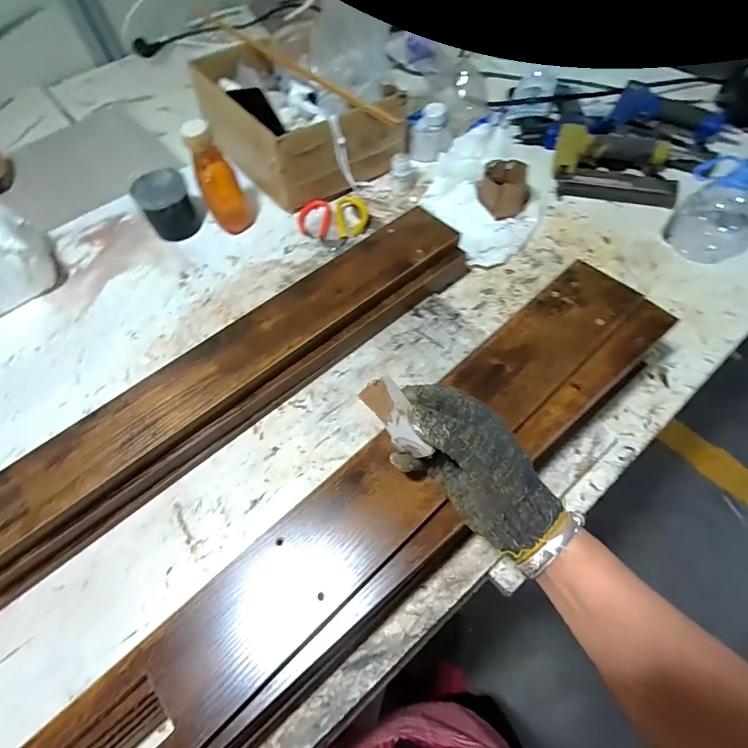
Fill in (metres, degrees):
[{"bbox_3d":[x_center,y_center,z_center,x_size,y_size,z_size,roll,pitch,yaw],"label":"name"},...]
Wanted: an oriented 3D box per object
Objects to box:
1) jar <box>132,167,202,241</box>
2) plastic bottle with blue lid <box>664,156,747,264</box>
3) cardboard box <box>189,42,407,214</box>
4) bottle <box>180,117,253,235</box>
[{"bbox_3d":[-0.324,-0.262,0.673,0.073,0.083,0.070,-2,59,3],"label":"jar"},{"bbox_3d":[0.492,-0.237,0.595,0.107,0.114,0.086,38,68,23],"label":"plastic bottle with blue lid"},{"bbox_3d":[-0.132,-0.452,0.749,0.255,0.122,0.334,-34,63,-16],"label":"cardboard box"},{"bbox_3d":[-0.232,-0.291,0.636,0.057,0.168,0.045,-16,60,-6],"label":"bottle"}]

